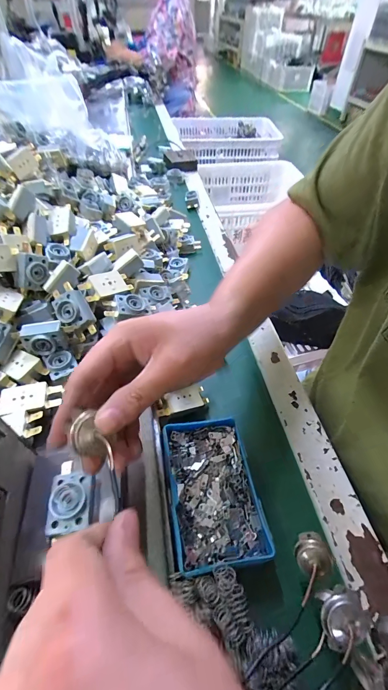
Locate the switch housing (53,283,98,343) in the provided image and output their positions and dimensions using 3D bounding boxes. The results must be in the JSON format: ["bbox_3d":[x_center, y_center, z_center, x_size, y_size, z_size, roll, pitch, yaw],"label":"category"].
[{"bbox_3d":[-0.123,-0.035,0.316,0.032,0.020,0.056,-23,82,-12],"label":"switch housing"}]

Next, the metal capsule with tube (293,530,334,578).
[{"bbox_3d":[0.087,0.158,0.232,0.026,0.028,0.026,1,48,-1],"label":"metal capsule with tube"}]

